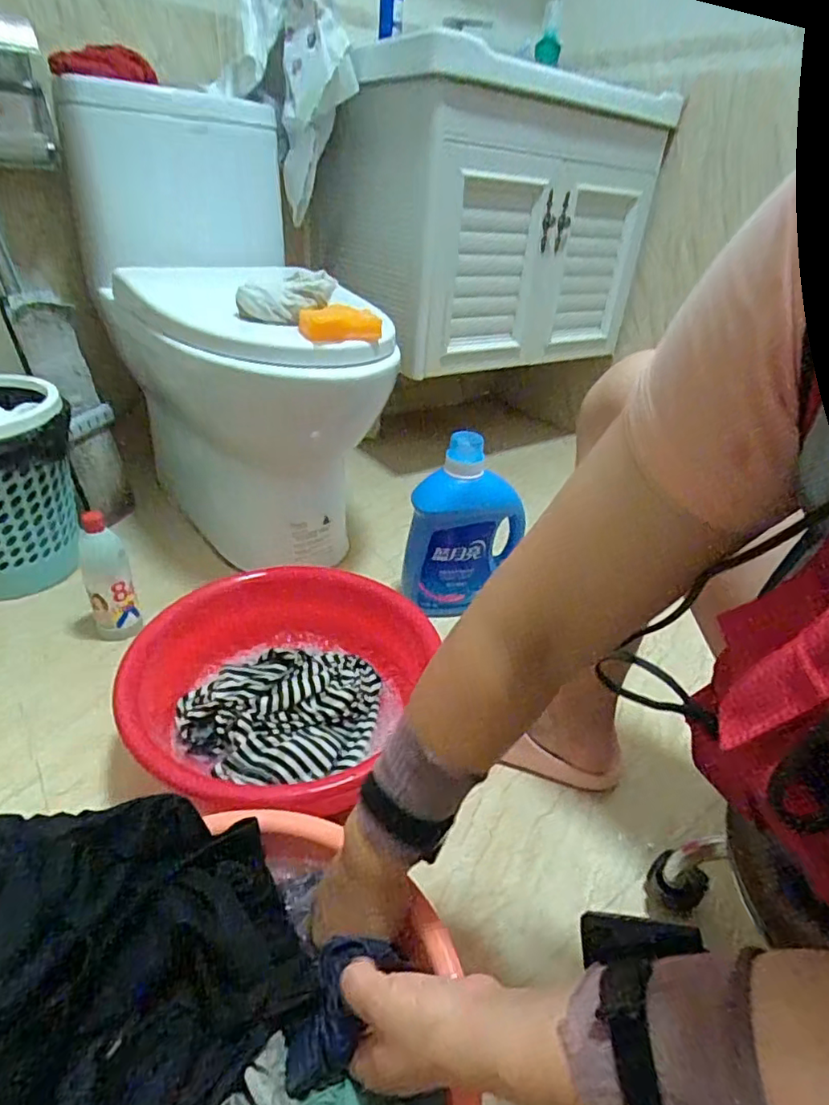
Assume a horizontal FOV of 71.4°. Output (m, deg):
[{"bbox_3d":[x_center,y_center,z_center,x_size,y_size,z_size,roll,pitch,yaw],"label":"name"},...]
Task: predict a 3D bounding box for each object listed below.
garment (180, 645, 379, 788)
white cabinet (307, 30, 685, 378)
[{"bbox_3d":[-0.168,0.194,0.735,0.249,0.044,0.203,-1,34,-8],"label":"garment"},{"bbox_3d":[0.181,-0.713,1.251,0.764,0.541,0.302,-15,36,-28],"label":"white cabinet"}]

